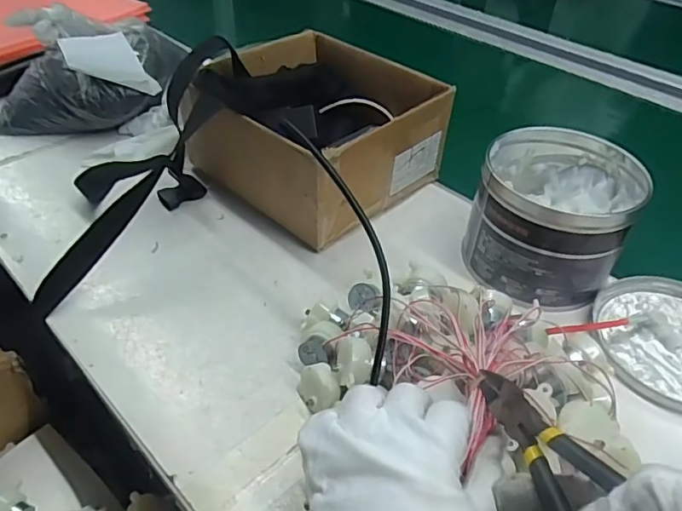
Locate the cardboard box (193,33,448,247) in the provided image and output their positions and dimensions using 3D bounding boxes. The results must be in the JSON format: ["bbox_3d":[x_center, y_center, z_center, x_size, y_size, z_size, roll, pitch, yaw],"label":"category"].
[{"bbox_3d":[-0.028,-0.136,0.550,0.205,0.117,0.193,35,53,30],"label":"cardboard box"}]

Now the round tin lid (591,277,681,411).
[{"bbox_3d":[0.274,0.069,0.433,0.126,0.011,0.128,1,43,-1],"label":"round tin lid"}]

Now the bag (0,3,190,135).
[{"bbox_3d":[-0.300,-0.220,0.635,0.201,0.114,0.127,4,43,3],"label":"bag"}]

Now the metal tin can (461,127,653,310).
[{"bbox_3d":[0.182,-0.033,0.469,0.126,0.102,0.131,22,47,21],"label":"metal tin can"}]

